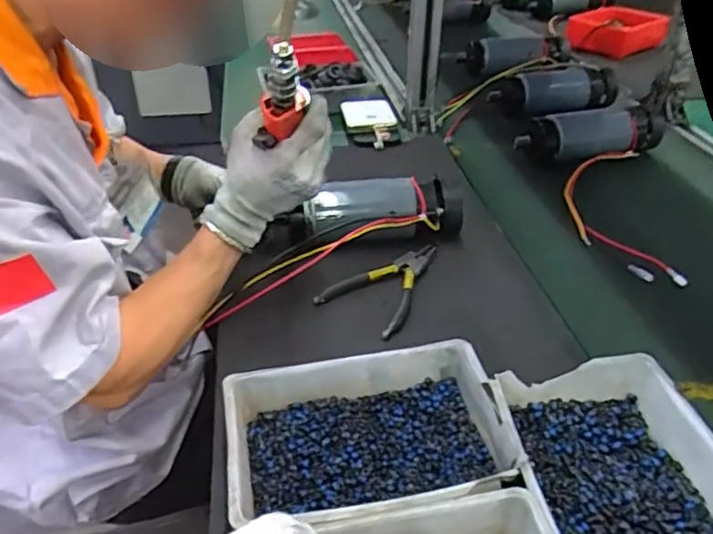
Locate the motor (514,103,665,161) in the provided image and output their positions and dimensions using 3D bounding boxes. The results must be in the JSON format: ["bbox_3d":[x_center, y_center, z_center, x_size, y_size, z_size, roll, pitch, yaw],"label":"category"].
[{"bbox_3d":[0.362,-0.208,0.959,0.232,0.056,0.071,-11,37,-17],"label":"motor"}]

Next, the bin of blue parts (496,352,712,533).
[{"bbox_3d":[0.189,0.153,0.447,0.142,0.050,0.206,-2,35,-4],"label":"bin of blue parts"}]

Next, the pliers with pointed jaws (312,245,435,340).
[{"bbox_3d":[0.038,0.018,0.681,0.096,0.021,0.145,25,42,30],"label":"pliers with pointed jaws"}]

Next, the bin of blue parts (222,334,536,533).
[{"bbox_3d":[0.006,0.131,0.478,0.204,0.047,0.147,-5,36,-9],"label":"bin of blue parts"}]

